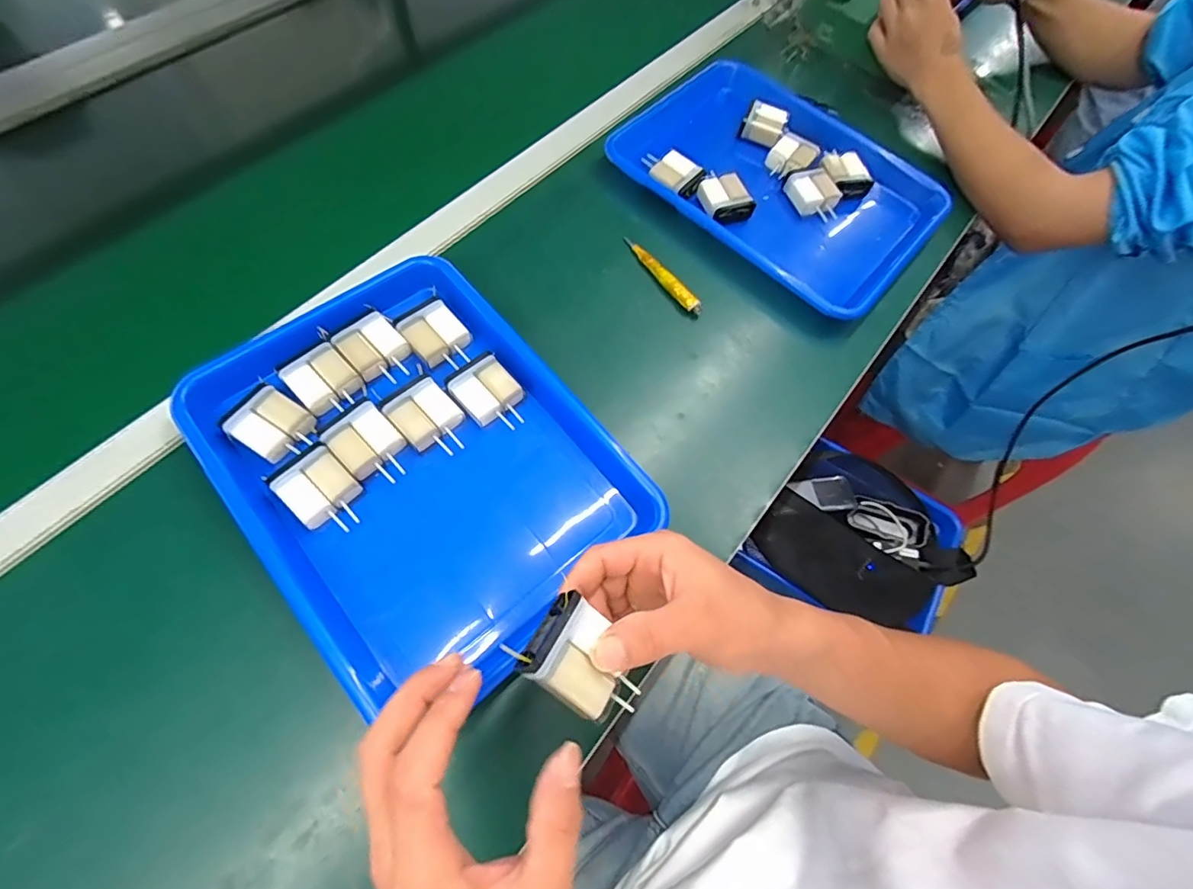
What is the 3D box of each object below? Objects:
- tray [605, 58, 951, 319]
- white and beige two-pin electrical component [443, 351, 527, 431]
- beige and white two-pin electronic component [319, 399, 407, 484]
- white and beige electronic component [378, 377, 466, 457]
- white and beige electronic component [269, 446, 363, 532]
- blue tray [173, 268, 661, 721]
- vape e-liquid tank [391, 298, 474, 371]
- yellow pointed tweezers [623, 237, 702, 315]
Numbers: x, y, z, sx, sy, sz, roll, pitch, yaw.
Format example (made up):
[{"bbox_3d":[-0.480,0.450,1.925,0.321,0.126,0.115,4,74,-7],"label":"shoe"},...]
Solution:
[{"bbox_3d":[0.202,-0.303,0.589,0.351,0.045,0.264,41,69,13],"label":"tray"},{"bbox_3d":[-0.089,-0.043,0.430,0.049,0.013,0.066,-38,75,-19],"label":"white and beige two-pin electrical component"},{"bbox_3d":[-0.177,0.000,0.401,0.046,0.015,0.063,-39,72,-19],"label":"beige and white two-pin electronic component"},{"bbox_3d":[-0.135,-0.021,0.416,0.047,0.014,0.063,-41,73,-20],"label":"white and beige electronic component"},{"bbox_3d":[-0.204,0.035,0.383,0.062,0.014,0.046,42,69,15],"label":"white and beige electronic component"},{"bbox_3d":[-0.139,0.012,0.410,0.243,0.053,0.314,-38,75,-19],"label":"blue tray"},{"bbox_3d":[-0.136,-0.093,0.445,0.047,0.018,0.060,-38,75,-19],"label":"vape e-liquid tank"},{"bbox_3d":[0.068,-0.175,0.530,0.017,0.011,0.113,-31,72,-17],"label":"yellow pointed tweezers"}]

